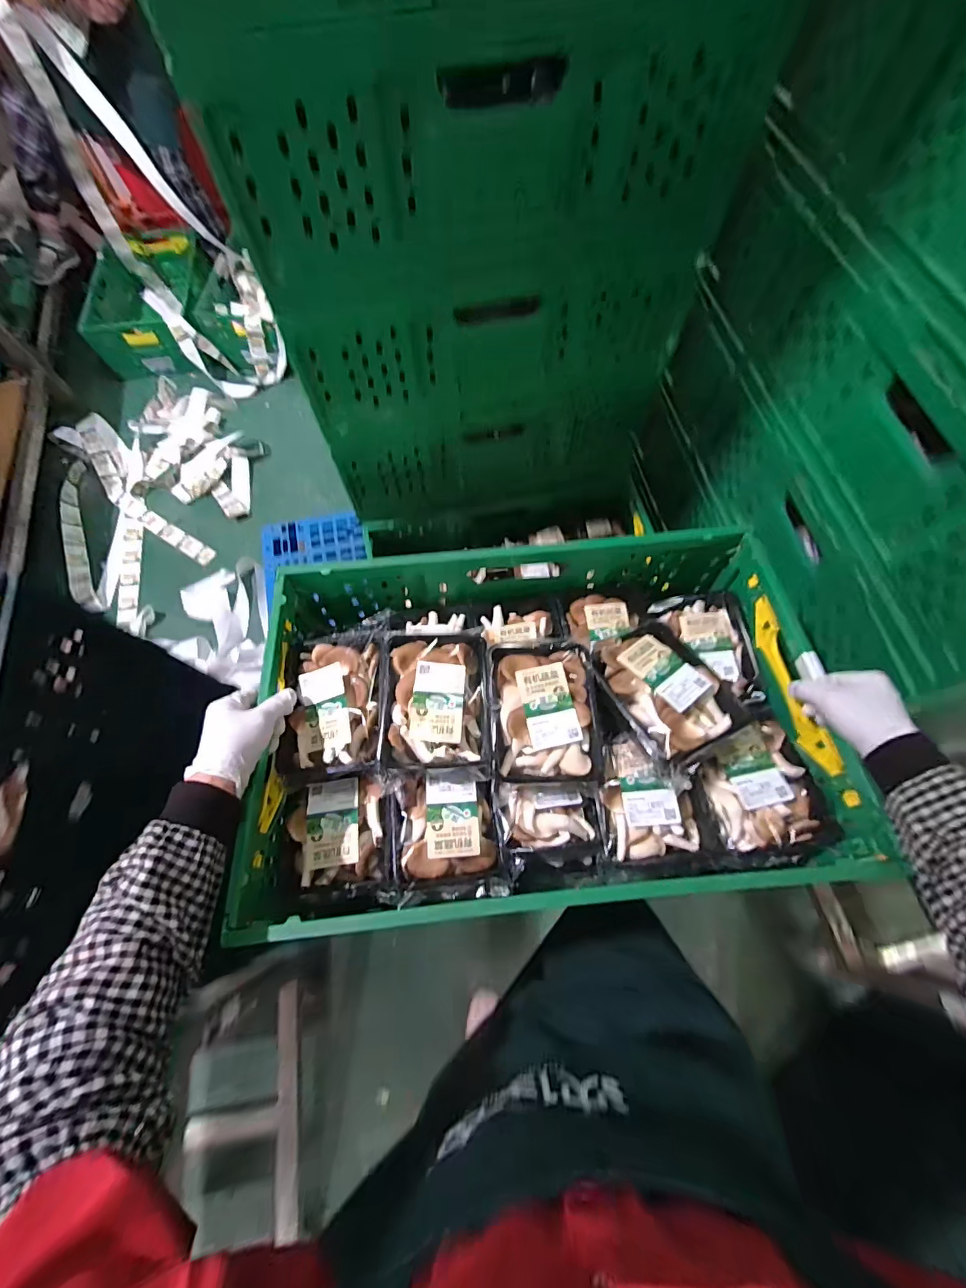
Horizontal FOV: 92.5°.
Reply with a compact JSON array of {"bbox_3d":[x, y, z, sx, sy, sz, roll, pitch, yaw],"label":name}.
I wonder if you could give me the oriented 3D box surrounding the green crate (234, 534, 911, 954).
[{"bbox_3d":[0.059,0.067,0.543,0.582,0.148,0.398,-4,70,-4],"label":"green crate"}]

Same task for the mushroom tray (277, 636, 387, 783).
[{"bbox_3d":[-0.167,0.068,0.523,0.113,0.043,0.156,0,69,-3],"label":"mushroom tray"}]

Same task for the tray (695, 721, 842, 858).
[{"bbox_3d":[0.302,0.160,0.512,0.122,0.046,0.131,-6,70,-5],"label":"tray"}]

